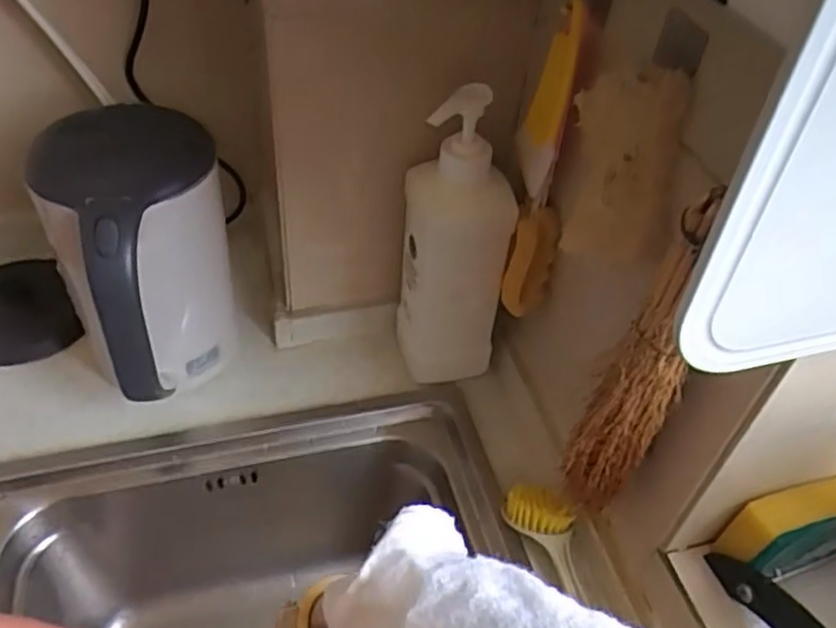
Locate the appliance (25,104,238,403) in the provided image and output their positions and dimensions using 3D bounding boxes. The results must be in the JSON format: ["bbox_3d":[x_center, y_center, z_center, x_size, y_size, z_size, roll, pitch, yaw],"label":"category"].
[{"bbox_3d":[-0.218,-0.028,0.587,0.120,0.229,0.177,-11,48,-15],"label":"appliance"}]

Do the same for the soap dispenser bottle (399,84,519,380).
[{"bbox_3d":[0.031,-0.055,0.612,0.088,0.279,0.059,4,46,-1],"label":"soap dispenser bottle"}]

